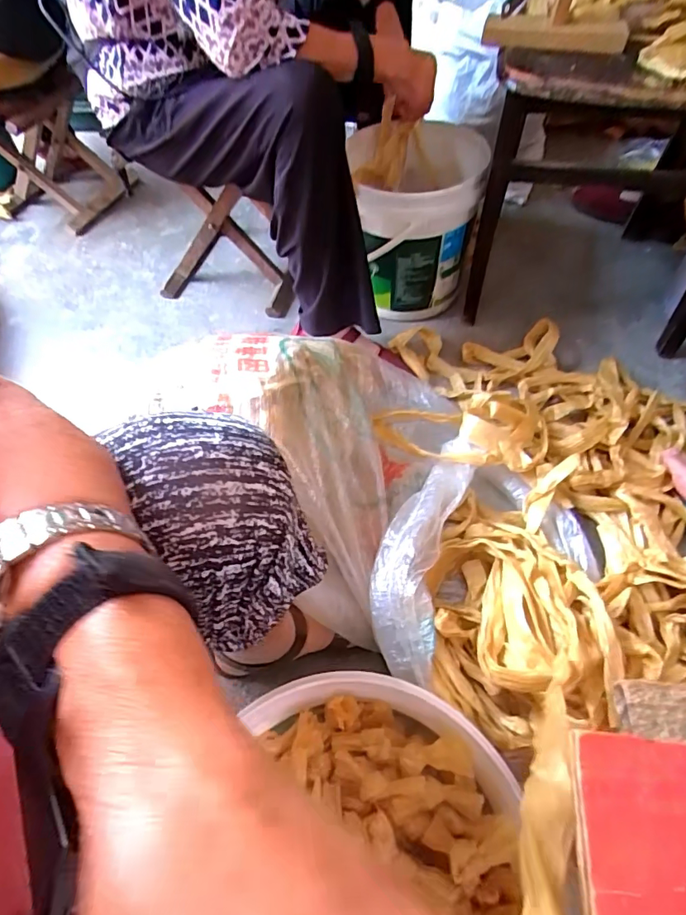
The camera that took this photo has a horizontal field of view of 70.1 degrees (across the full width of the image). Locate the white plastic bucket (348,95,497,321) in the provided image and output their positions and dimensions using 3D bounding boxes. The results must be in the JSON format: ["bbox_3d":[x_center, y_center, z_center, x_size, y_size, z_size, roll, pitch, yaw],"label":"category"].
[{"bbox_3d":[0.141,-0.453,0.940,0.239,0.254,0.292,2,56,3],"label":"white plastic bucket"}]

